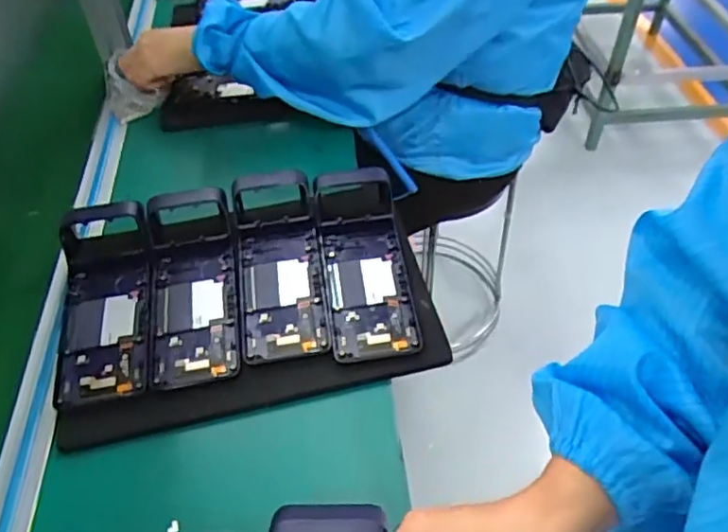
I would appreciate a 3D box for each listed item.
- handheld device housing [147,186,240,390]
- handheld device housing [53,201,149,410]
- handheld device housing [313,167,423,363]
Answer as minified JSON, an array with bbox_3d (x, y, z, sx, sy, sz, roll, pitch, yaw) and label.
[{"bbox_3d":[-0.168,0.009,0.605,0.083,0.045,0.218,-10,49,-5],"label":"handheld device housing"},{"bbox_3d":[-0.251,0.023,0.598,0.085,0.044,0.222,-12,49,-6],"label":"handheld device housing"},{"bbox_3d":[-0.001,-0.012,0.611,0.080,0.042,0.208,-8,48,-2],"label":"handheld device housing"}]

